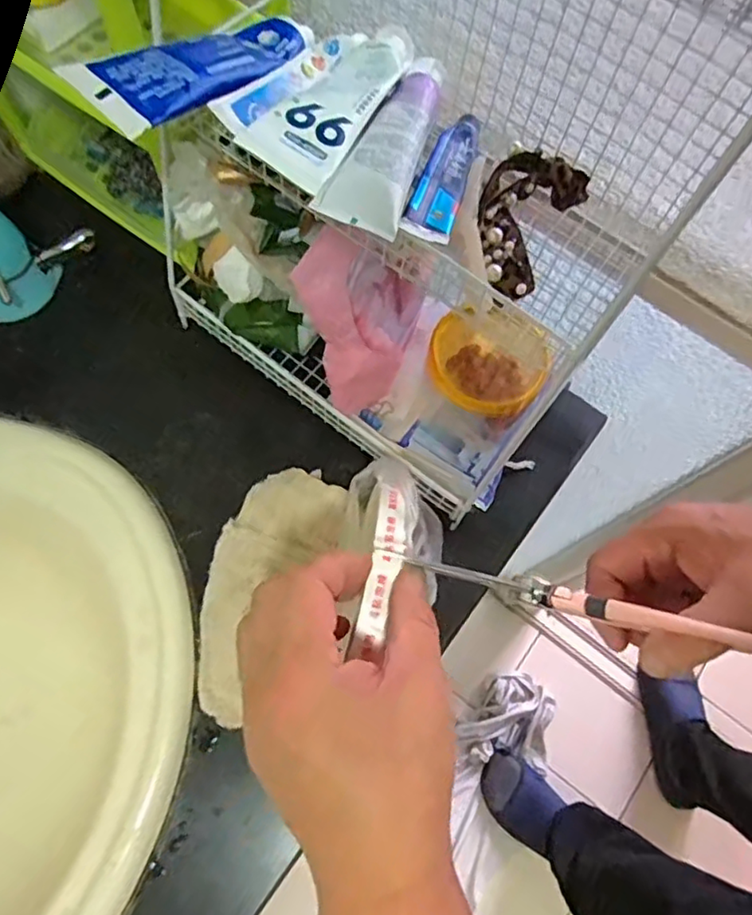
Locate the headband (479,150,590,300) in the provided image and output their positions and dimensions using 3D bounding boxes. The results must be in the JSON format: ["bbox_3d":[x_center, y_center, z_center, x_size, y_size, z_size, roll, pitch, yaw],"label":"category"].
[{"bbox_3d":[0.087,-0.147,0.379,0.055,0.024,0.108,29,71,8],"label":"headband"}]

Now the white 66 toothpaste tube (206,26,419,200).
[{"bbox_3d":[-0.030,-0.217,0.362,0.068,0.024,0.164,20,56,5],"label":"white 66 toothpaste tube"}]

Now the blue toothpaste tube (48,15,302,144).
[{"bbox_3d":[-0.096,-0.223,0.353,0.046,0.020,0.164,31,51,9],"label":"blue toothpaste tube"}]

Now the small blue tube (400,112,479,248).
[{"bbox_3d":[0.043,-0.168,0.366,0.028,0.013,0.125,19,56,4],"label":"small blue tube"}]

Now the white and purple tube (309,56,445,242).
[{"bbox_3d":[0.014,-0.186,0.357,0.042,0.029,0.163,19,70,5],"label":"white and purple tube"}]

